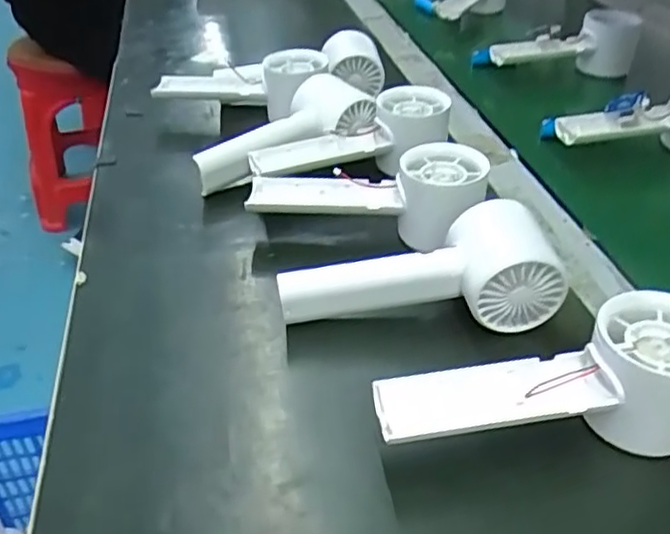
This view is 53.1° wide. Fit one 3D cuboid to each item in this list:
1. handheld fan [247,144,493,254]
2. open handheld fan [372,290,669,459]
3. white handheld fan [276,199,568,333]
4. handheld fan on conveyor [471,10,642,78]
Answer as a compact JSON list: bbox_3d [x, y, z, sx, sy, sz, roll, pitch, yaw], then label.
[{"bbox_3d":[0.022,-0.047,0.455,0.155,0.056,0.061,5,36,7],"label":"handheld fan"},{"bbox_3d":[0.099,0.055,0.316,0.163,0.055,0.056,-3,36,-2],"label":"open handheld fan"},{"bbox_3d":[0.050,0.002,0.391,0.159,0.051,0.060,2,36,3],"label":"white handheld fan"},{"bbox_3d":[0.238,-0.242,0.728,0.165,0.058,0.065,-4,36,-5],"label":"handheld fan on conveyor"}]

